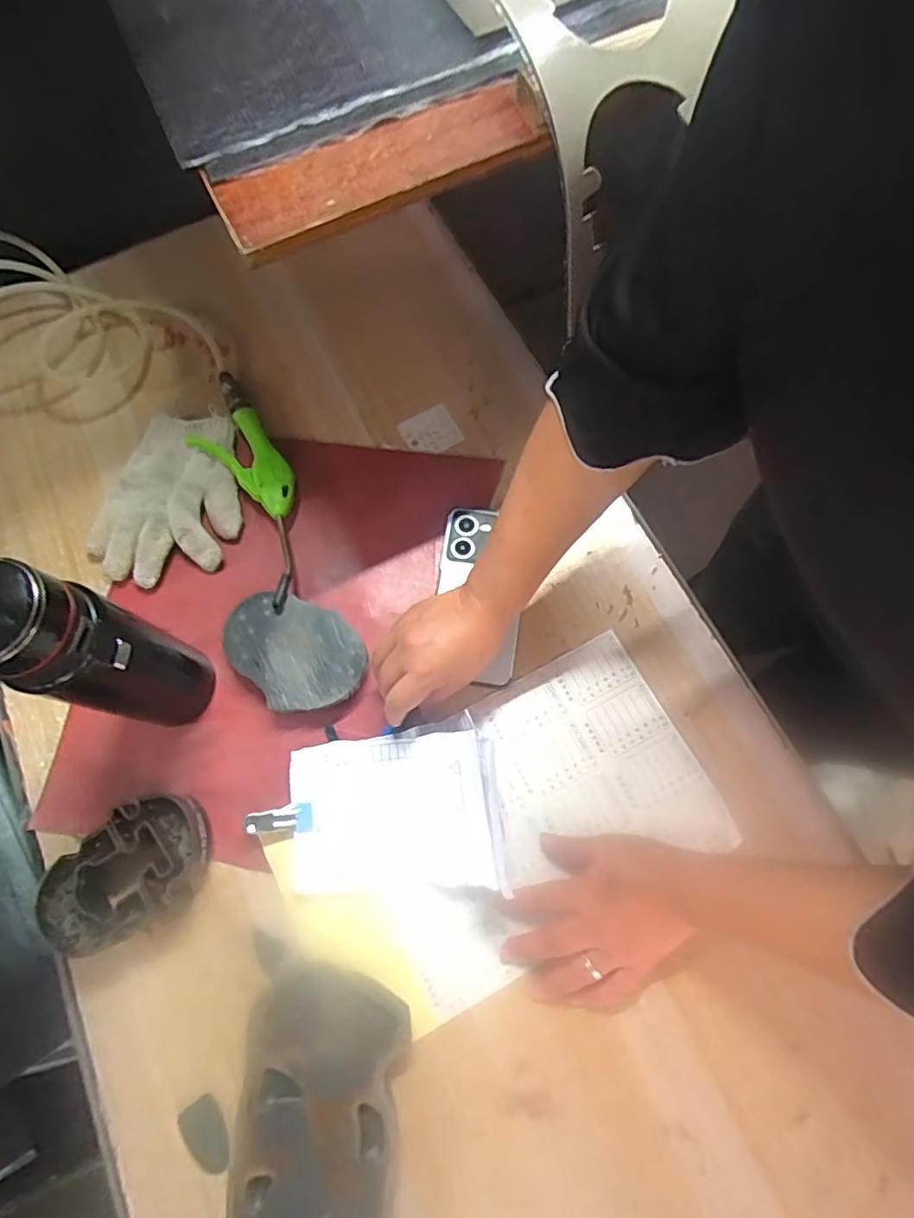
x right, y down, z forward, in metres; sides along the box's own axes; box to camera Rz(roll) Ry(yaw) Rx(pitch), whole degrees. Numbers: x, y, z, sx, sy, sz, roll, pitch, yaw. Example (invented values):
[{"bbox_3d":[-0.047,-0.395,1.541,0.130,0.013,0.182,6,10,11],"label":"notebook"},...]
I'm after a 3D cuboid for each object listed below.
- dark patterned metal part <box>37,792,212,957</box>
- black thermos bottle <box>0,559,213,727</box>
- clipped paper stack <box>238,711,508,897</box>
[{"bbox_3d":[-0.261,0.208,0.472,0.131,0.043,0.096,-24,73,-6],"label":"dark patterned metal part"},{"bbox_3d":[-0.245,0.038,0.424,0.073,0.242,0.067,-1,72,2],"label":"black thermos bottle"},{"bbox_3d":[-0.062,0.163,0.485,0.197,0.034,0.123,-10,73,12],"label":"clipped paper stack"}]

